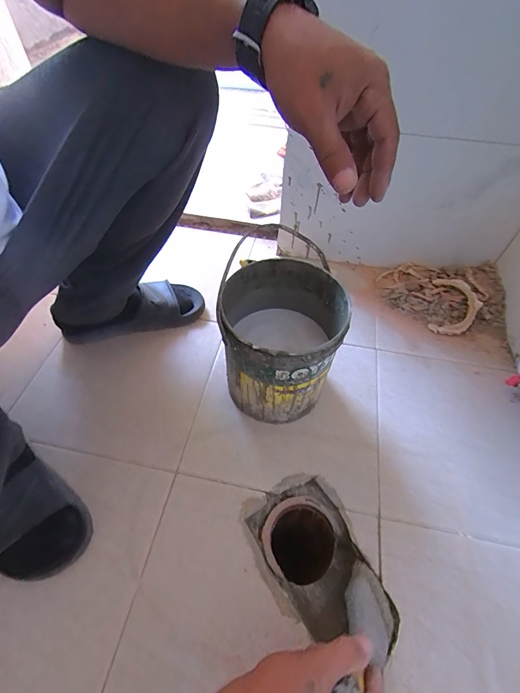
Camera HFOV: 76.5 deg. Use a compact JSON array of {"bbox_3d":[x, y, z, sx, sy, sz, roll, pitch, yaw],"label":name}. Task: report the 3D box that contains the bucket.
[{"bbox_3d":[0.029,-0.003,0.493,0.157,0.208,0.170,1,54,-1],"label":"bucket"}]

